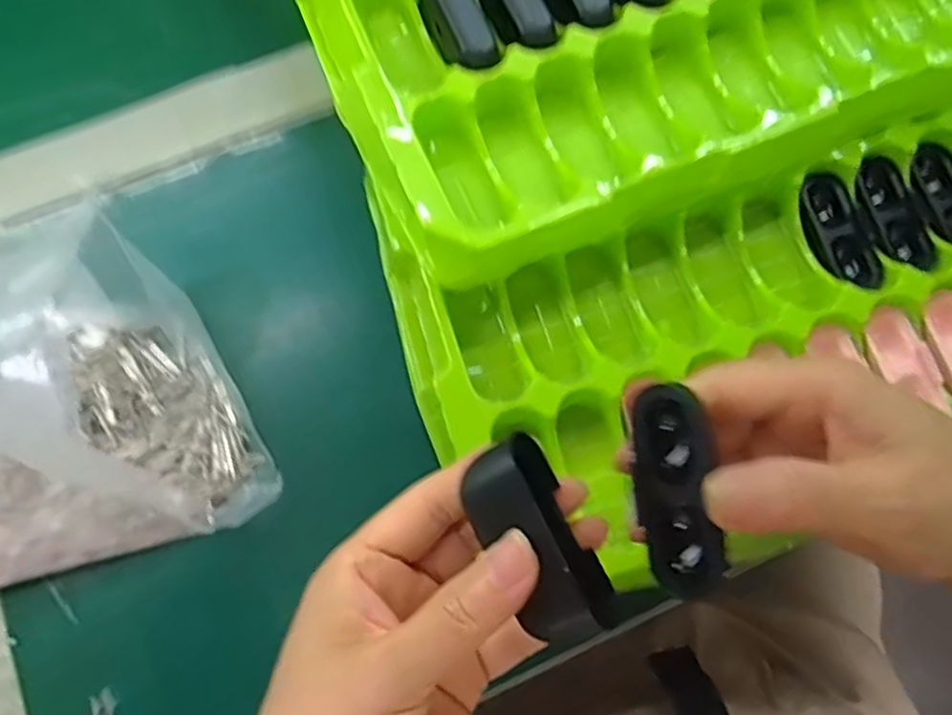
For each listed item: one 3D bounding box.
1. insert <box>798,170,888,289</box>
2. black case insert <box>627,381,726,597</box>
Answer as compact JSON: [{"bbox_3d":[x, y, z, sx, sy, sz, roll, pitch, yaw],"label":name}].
[{"bbox_3d":[0.182,-0.063,0.358,0.026,0.011,0.063,-16,76,-5],"label":"insert"},{"bbox_3d":[0.061,0.041,0.217,0.021,0.010,0.060,-9,89,-4],"label":"black case insert"}]

